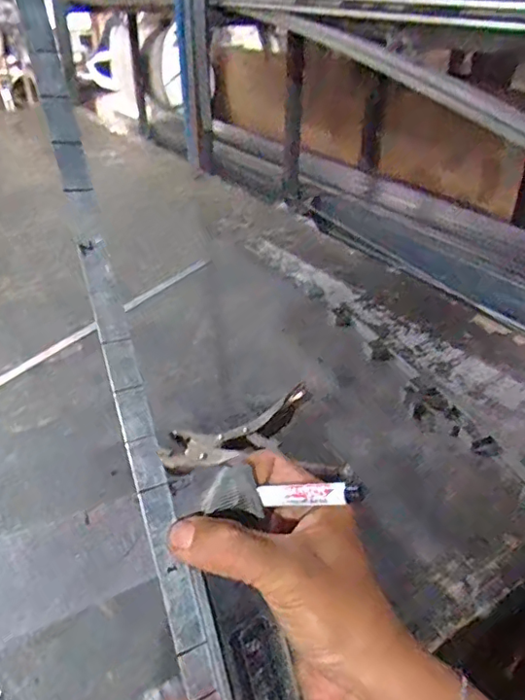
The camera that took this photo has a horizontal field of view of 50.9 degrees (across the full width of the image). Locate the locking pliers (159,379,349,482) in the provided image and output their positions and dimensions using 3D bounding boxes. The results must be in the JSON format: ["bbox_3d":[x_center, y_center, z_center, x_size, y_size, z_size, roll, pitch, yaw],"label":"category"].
[{"bbox_3d":[-0.018,0.098,0.635,0.192,0.023,0.182,-4,34,-11],"label":"locking pliers"}]

